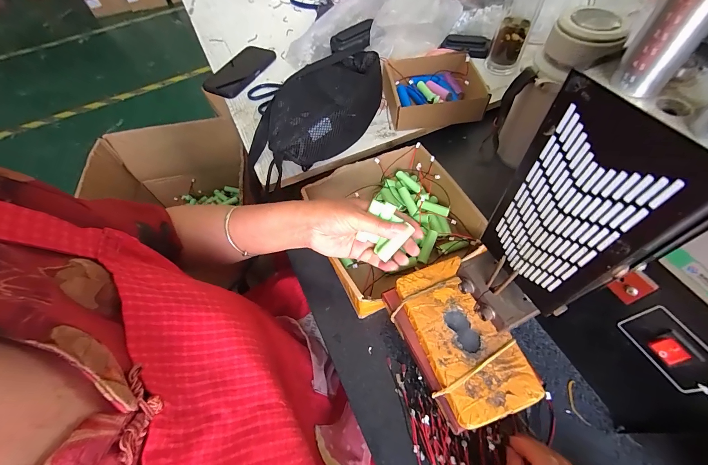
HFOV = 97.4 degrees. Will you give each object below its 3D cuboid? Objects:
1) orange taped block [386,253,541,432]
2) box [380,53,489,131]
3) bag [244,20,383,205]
[{"bbox_3d":[0.100,0.105,0.312,0.088,0.024,0.146,-20,60,-9],"label":"orange taped block"},{"bbox_3d":[0.144,-0.257,0.571,0.166,0.058,0.143,-5,59,0],"label":"box"},{"bbox_3d":[-0.066,-0.197,0.525,0.144,0.092,0.273,24,63,16],"label":"bag"}]

